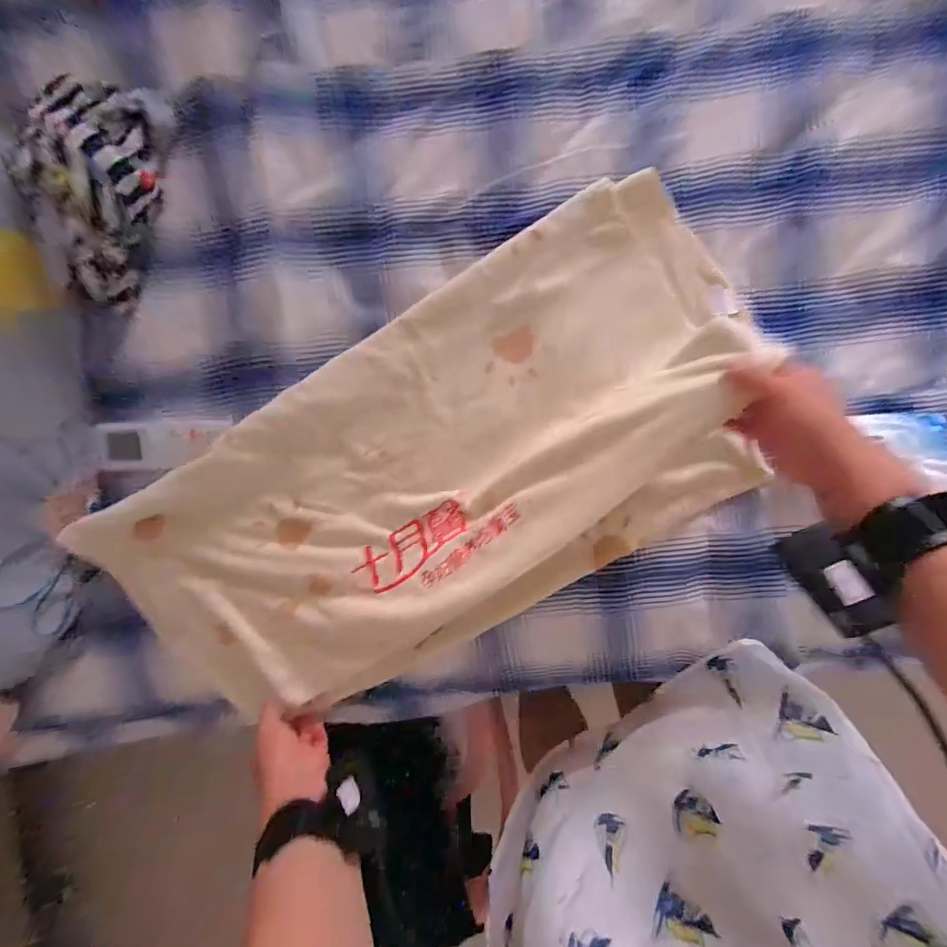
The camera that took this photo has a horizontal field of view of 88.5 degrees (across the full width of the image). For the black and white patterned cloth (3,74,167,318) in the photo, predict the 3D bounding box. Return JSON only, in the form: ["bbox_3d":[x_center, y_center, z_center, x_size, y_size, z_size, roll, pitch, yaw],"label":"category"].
[{"bbox_3d":[-0.365,-0.277,0.467,0.078,0.082,0.207,13,93,2],"label":"black and white patterned cloth"}]

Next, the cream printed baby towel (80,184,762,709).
[{"bbox_3d":[-0.038,-0.003,0.479,0.694,0.130,0.331,-36,91,3],"label":"cream printed baby towel"}]

